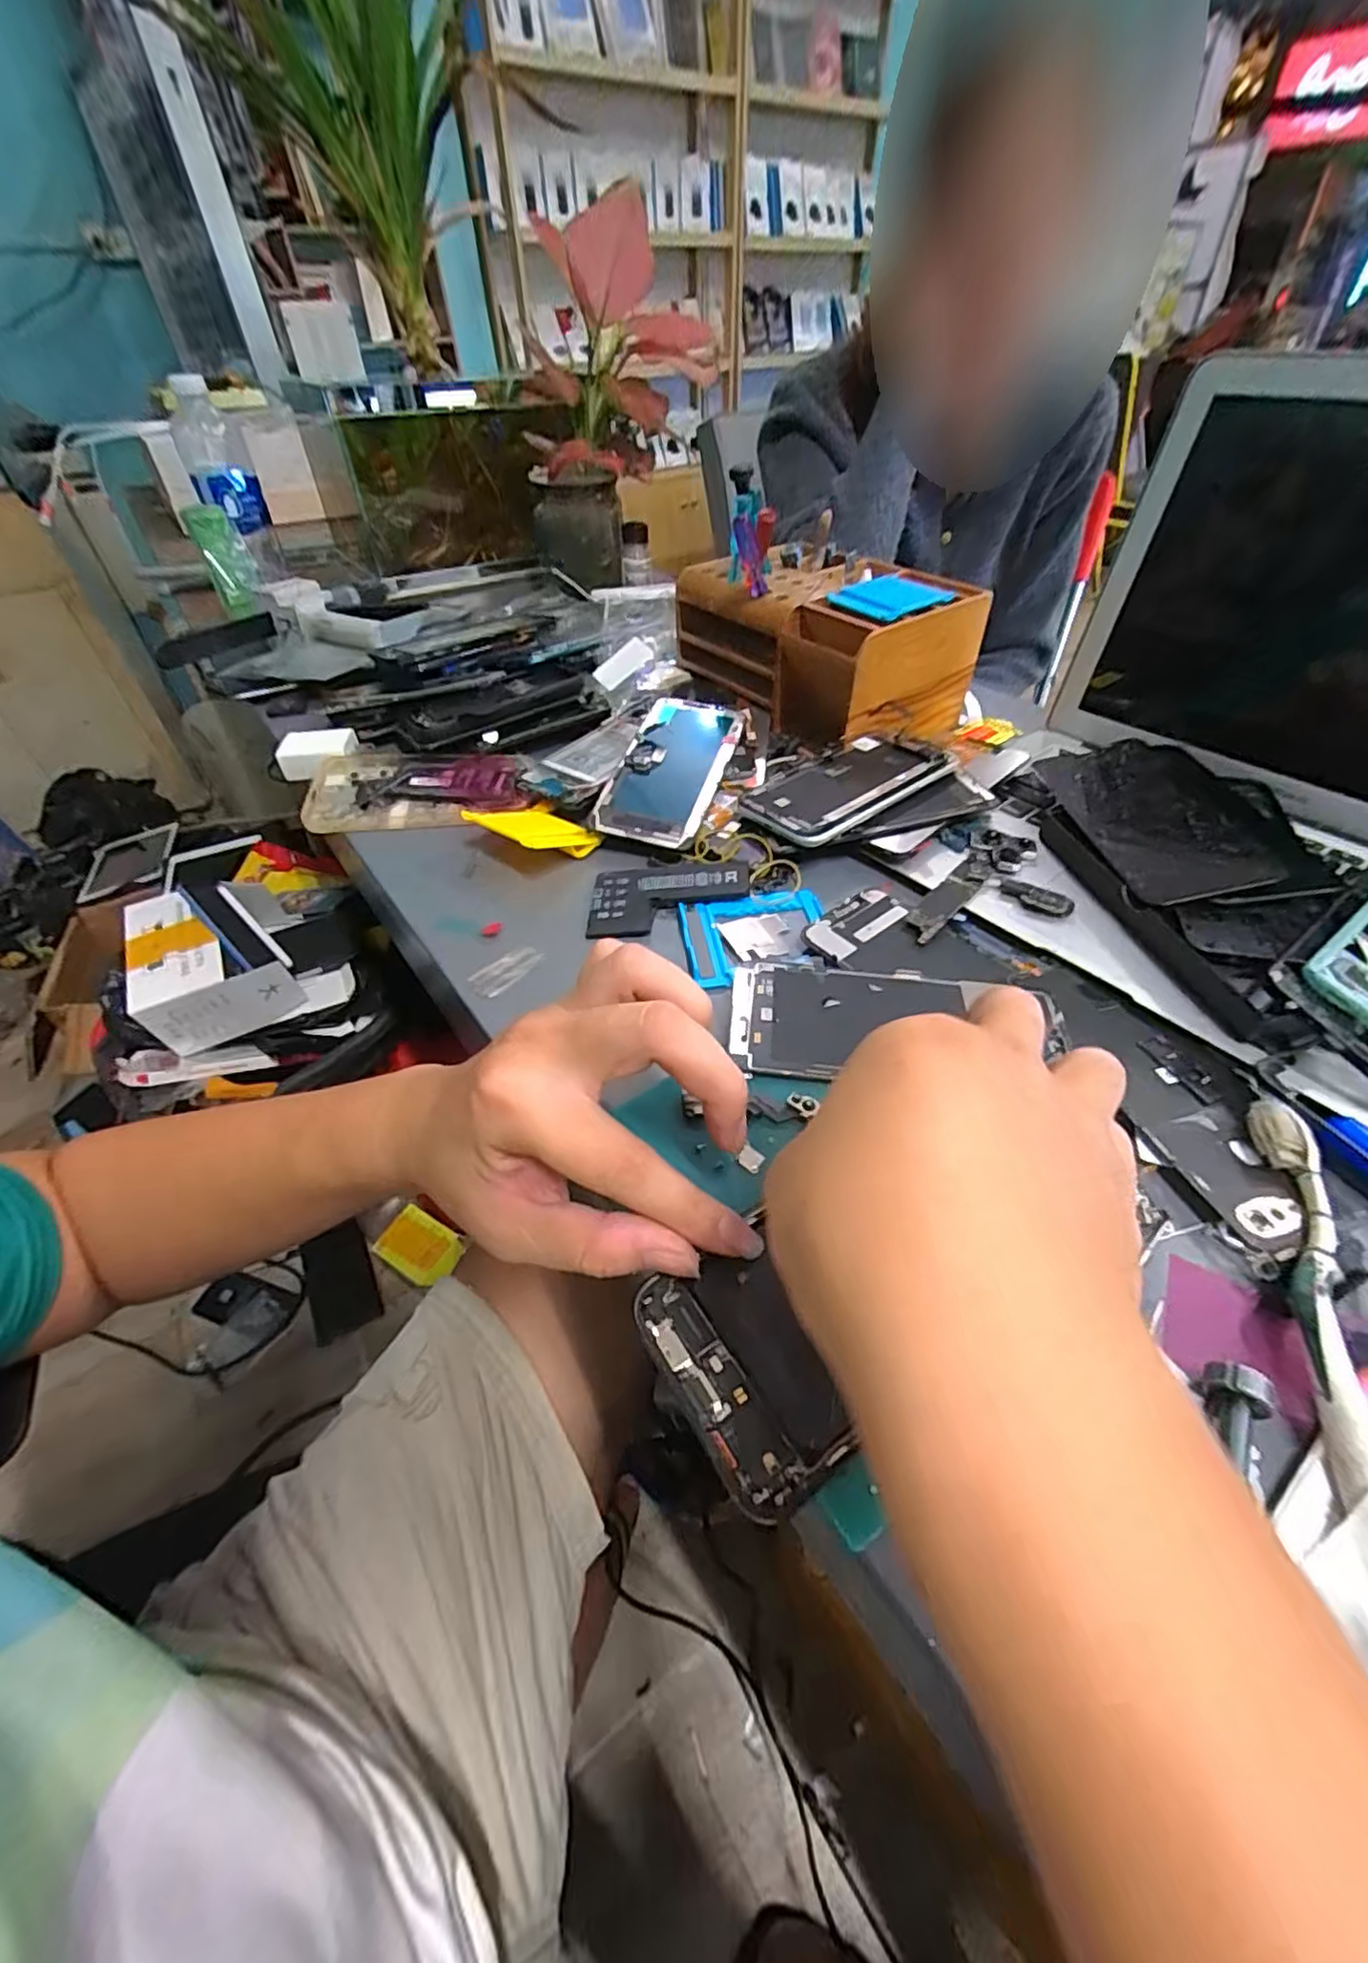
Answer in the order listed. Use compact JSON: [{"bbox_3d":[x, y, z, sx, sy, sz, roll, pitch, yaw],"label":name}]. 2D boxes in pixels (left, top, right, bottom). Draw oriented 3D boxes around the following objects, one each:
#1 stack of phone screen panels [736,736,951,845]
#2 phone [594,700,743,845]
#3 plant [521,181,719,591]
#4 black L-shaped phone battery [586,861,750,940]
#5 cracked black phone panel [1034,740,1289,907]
[{"bbox_3d":[0.106,-0.133,0.451,0.134,0.009,0.073,-32,51,-21],"label":"stack of phone screen panels"},{"bbox_3d":[-0.007,-0.154,0.479,0.071,0.010,0.151,12,58,13],"label":"phone"},{"bbox_3d":[-0.088,-0.644,0.782,0.216,0.299,0.275,-2,45,0],"label":"plant"},{"bbox_3d":[-0.009,-0.052,0.409,0.096,0.006,0.052,-6,56,3],"label":"black L-shaped phone battery"},{"bbox_3d":[0.277,-0.099,0.396,0.079,0.008,0.147,-13,45,11],"label":"cracked black phone panel"}]

